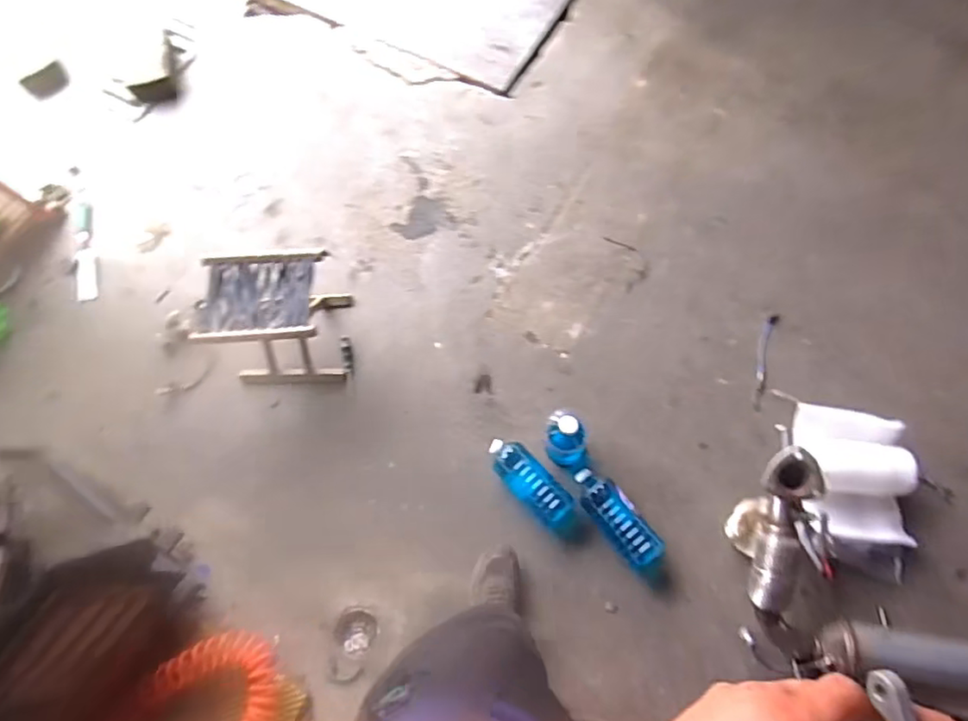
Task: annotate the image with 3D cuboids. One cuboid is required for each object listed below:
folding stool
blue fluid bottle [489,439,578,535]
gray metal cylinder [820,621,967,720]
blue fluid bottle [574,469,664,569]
[{"bbox_3d":[-0.510,-0.108,1.494,0.277,0.285,0.270,-3,70,3],"label":"folding stool"},{"bbox_3d":[0.116,0.292,1.399,0.262,0.111,0.082,42,78,16],"label":"blue fluid bottle"},{"bbox_3d":[0.878,0.614,1.161,0.385,0.110,0.146,6,71,6],"label":"gray metal cylinder"},{"bbox_3d":[0.304,0.352,1.348,0.085,0.085,0.249,-36,72,-9],"label":"blue fluid bottle"}]

